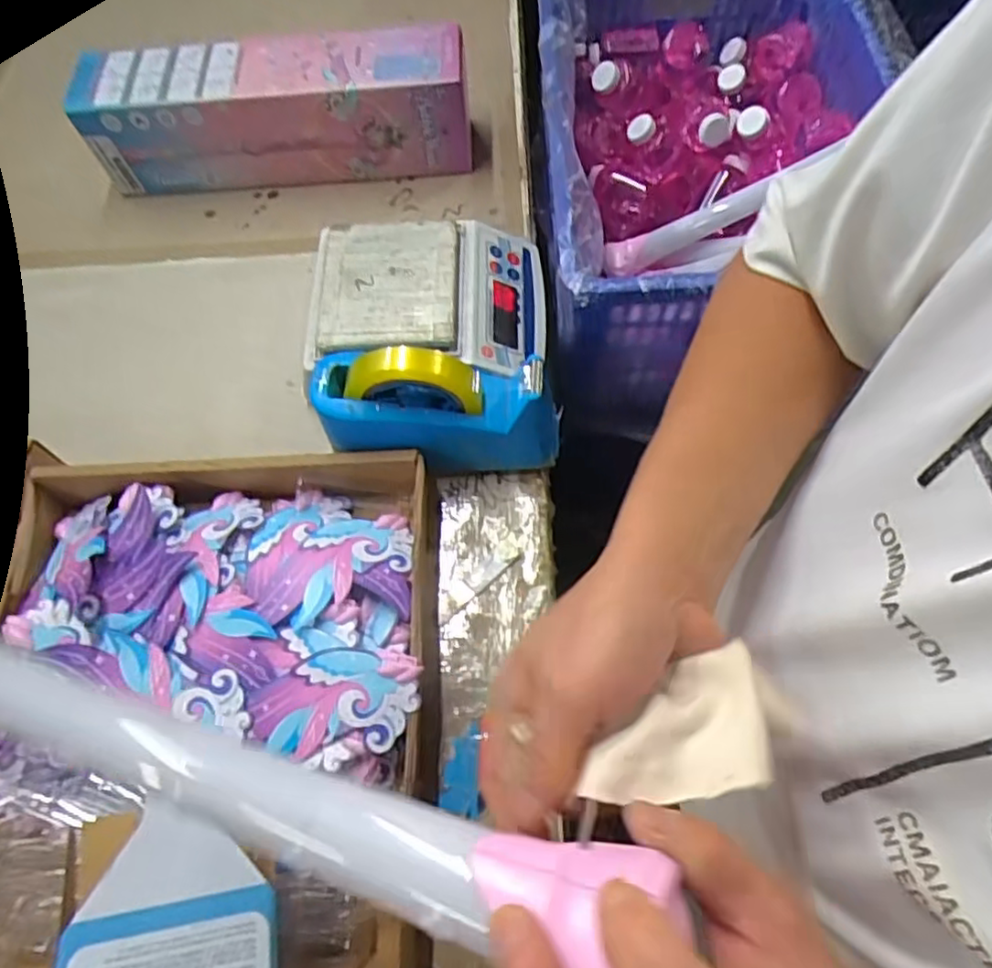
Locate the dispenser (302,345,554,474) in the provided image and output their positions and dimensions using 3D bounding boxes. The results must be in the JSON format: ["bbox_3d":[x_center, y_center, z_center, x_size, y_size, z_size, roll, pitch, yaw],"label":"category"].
[{"bbox_3d":[-0.050,-0.074,0.552,0.194,0.115,0.084,-5,64,0],"label":"dispenser"}]

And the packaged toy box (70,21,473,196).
[{"bbox_3d":[-0.238,-0.401,0.725,0.411,0.132,0.100,-4,64,1],"label":"packaged toy box"}]

